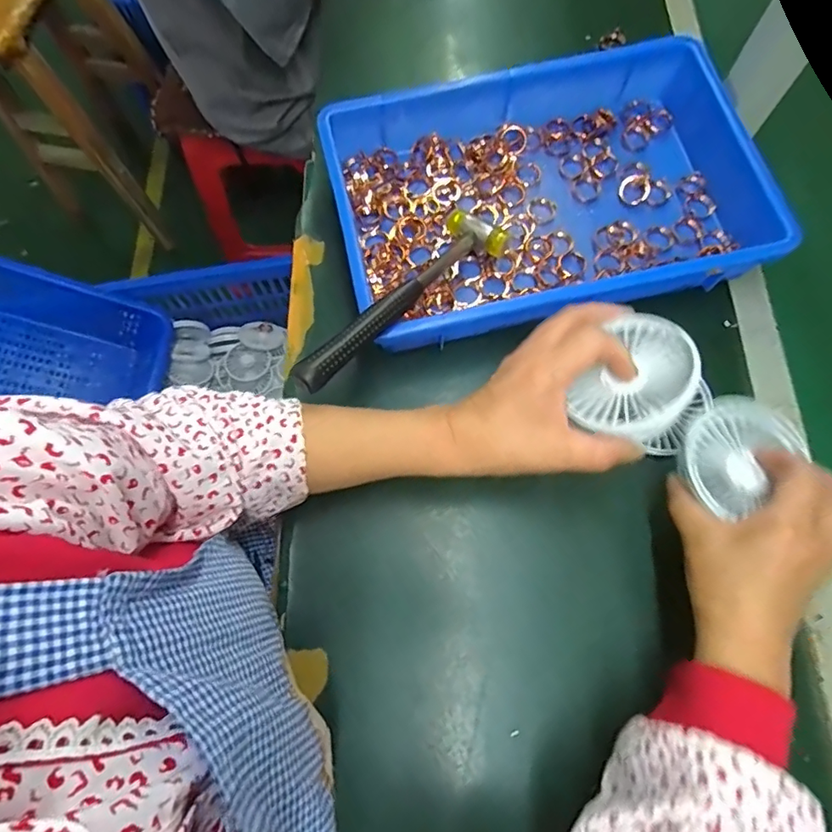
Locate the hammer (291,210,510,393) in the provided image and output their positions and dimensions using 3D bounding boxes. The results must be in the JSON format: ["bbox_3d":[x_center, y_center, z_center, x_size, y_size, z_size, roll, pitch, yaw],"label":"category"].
[{"bbox_3d":[-0.009,-0.098,0.413,0.057,0.024,0.236,38,61,11],"label":"hammer"}]

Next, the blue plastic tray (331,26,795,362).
[{"bbox_3d":[0.111,-0.201,0.475,0.360,0.071,0.240,-11,72,-4],"label":"blue plastic tray"}]

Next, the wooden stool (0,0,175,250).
[{"bbox_3d":[-0.721,-0.674,1.116,0.200,0.541,0.362,8,72,3],"label":"wooden stool"}]

